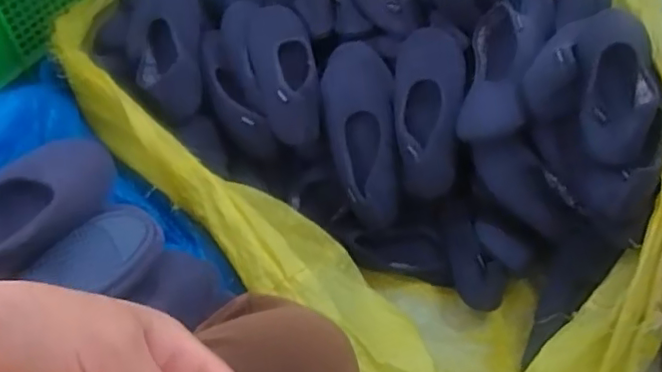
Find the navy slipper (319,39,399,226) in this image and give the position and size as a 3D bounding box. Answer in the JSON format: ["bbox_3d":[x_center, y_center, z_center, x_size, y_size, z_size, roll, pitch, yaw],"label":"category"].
[{"bbox_3d":[0.048,-0.084,0.932,0.107,0.063,0.290,-10,83,1],"label":"navy slipper"}]

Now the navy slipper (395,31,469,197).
[{"bbox_3d":[0.145,-0.114,0.909,0.101,0.064,0.260,3,84,3],"label":"navy slipper"}]

